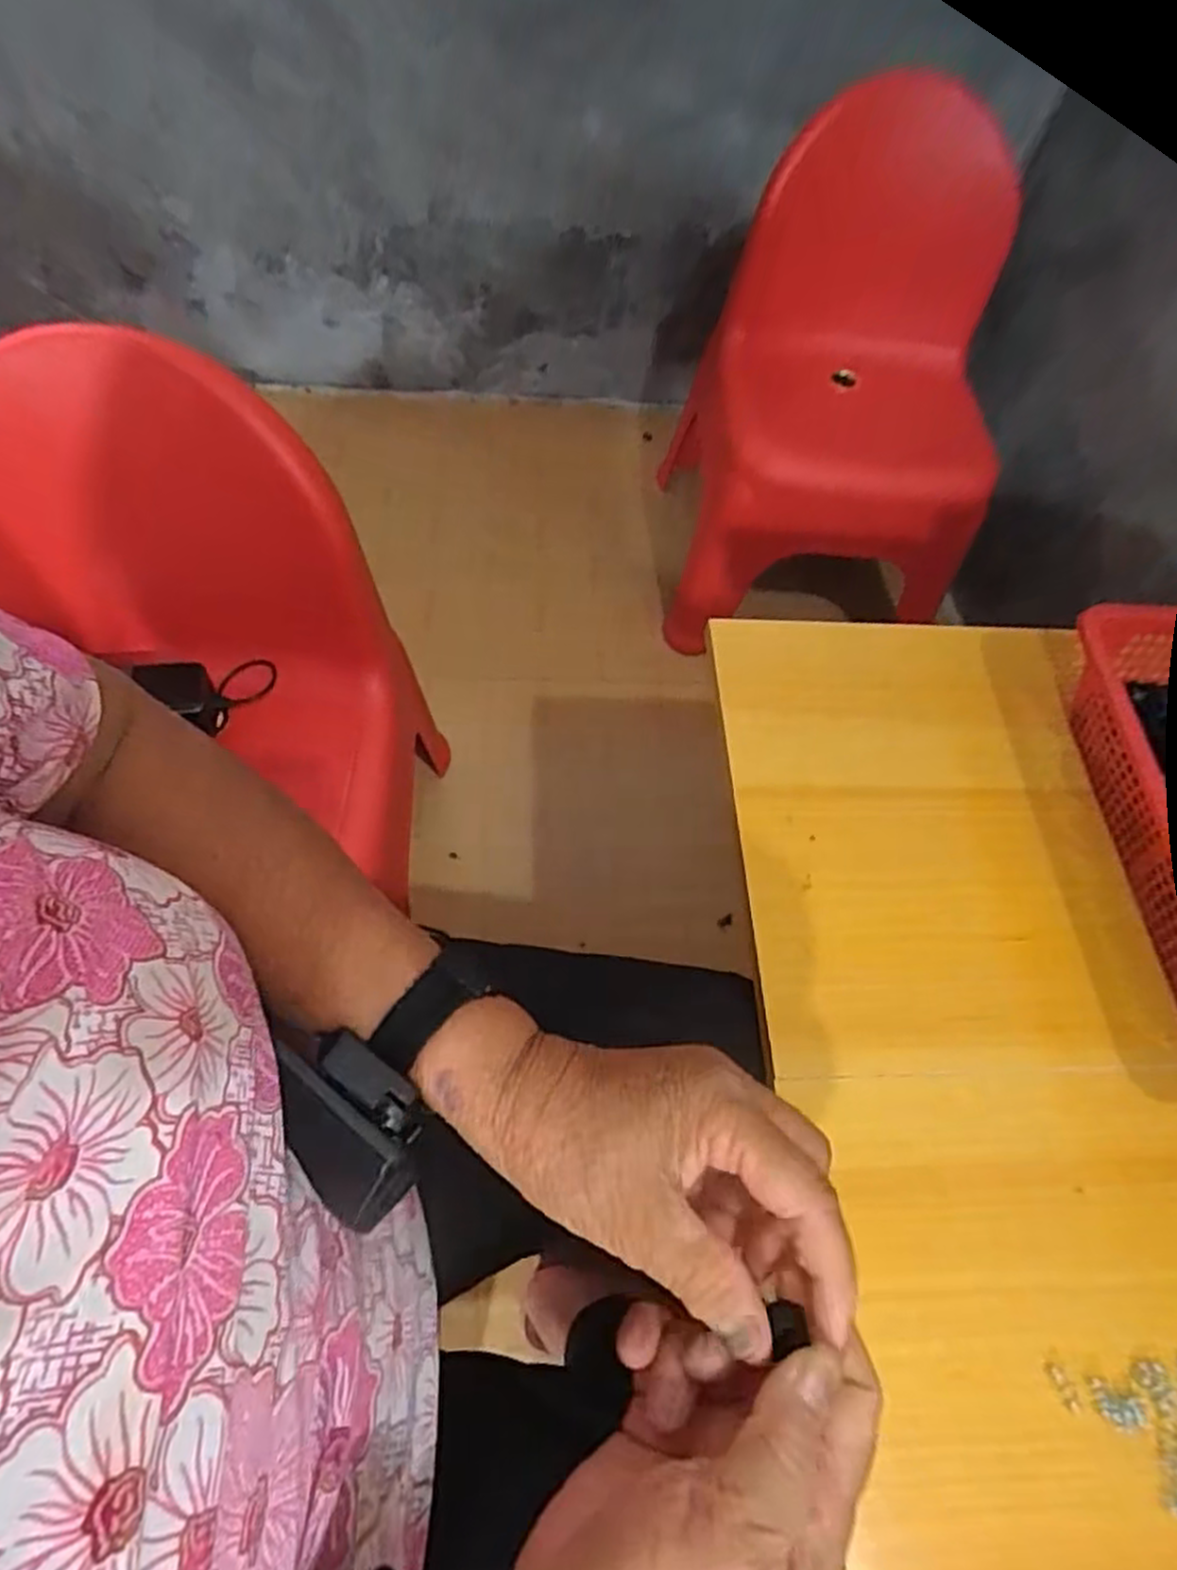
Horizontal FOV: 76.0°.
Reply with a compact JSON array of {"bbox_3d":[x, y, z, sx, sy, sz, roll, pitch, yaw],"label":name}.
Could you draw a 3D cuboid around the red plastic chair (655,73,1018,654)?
[{"bbox_3d":[0.330,-0.479,0.974,0.368,0.531,0.365,11,62,0],"label":"red plastic chair"}]

